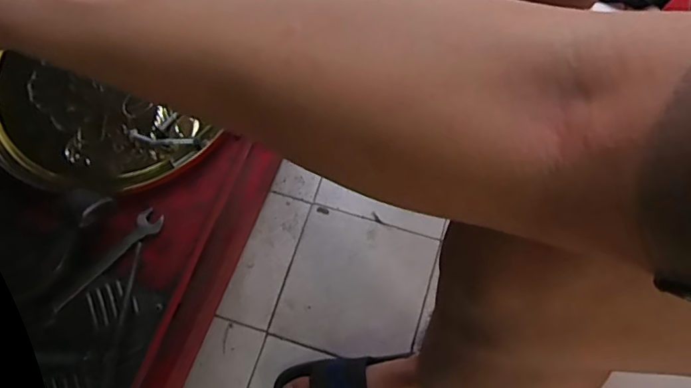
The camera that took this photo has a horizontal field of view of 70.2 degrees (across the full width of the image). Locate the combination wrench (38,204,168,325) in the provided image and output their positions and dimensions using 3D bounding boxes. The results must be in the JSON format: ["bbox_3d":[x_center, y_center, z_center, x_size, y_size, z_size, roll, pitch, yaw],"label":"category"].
[{"bbox_3d":[-0.197,0.058,0.398,0.021,0.009,0.118,42,78,15],"label":"combination wrench"}]

